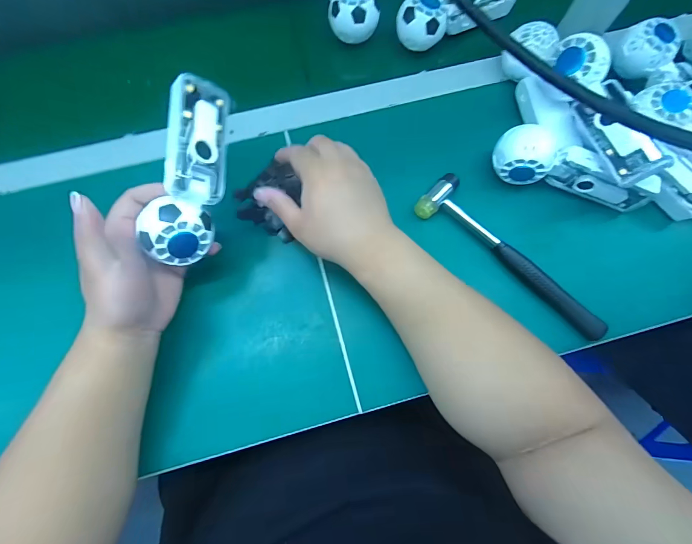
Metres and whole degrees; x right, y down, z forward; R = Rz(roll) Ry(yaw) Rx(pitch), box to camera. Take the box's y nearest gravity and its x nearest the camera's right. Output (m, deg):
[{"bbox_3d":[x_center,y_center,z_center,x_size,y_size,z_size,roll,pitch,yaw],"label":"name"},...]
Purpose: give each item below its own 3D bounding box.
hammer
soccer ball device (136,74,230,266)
[{"bbox_3d":[0.187,-0.017,0.403,0.238,0.023,0.060,43,78,11],"label":"hammer"},{"bbox_3d":[-0.145,-0.093,0.331,0.056,0.050,0.165,11,86,-41],"label":"soccer ball device"}]

